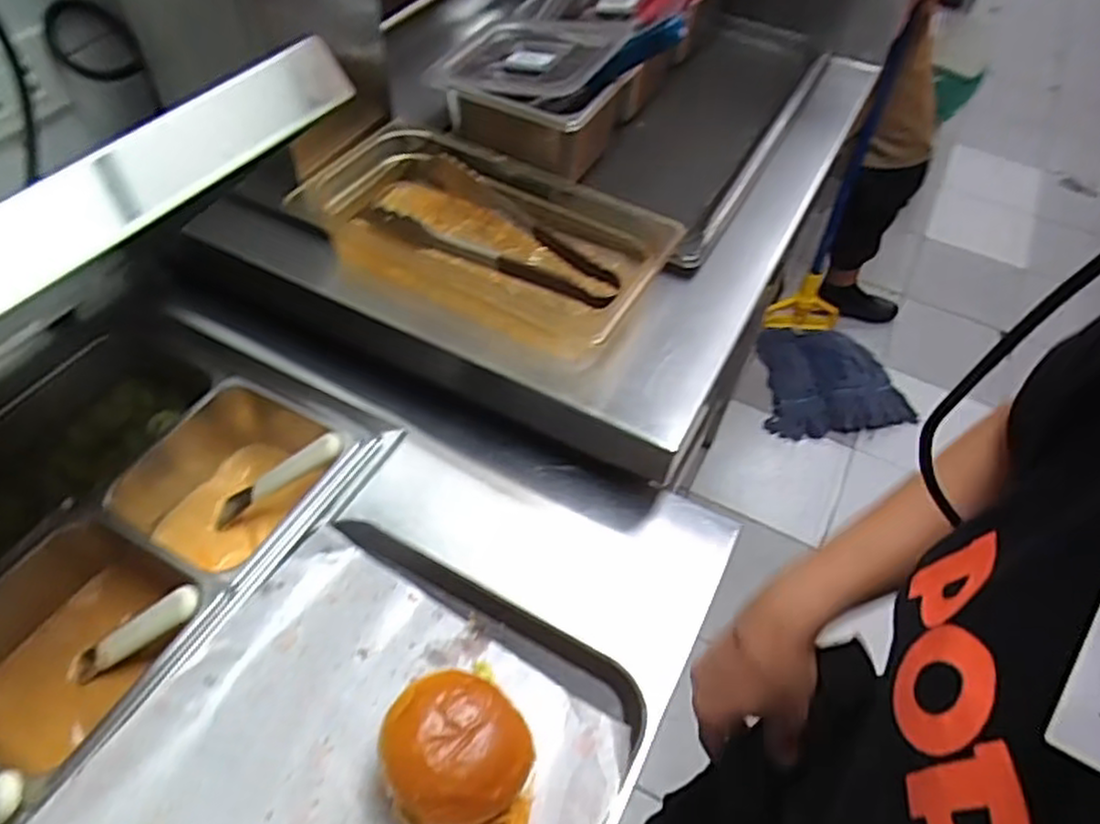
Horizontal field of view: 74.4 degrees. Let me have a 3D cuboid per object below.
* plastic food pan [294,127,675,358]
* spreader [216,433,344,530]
[{"bbox_3d":[-0.069,-0.159,0.677,0.340,0.068,0.172,23,54,14],"label":"plastic food pan"},{"bbox_3d":[-0.241,0.058,0.638,0.141,0.016,0.025,-31,53,15],"label":"spreader"}]

